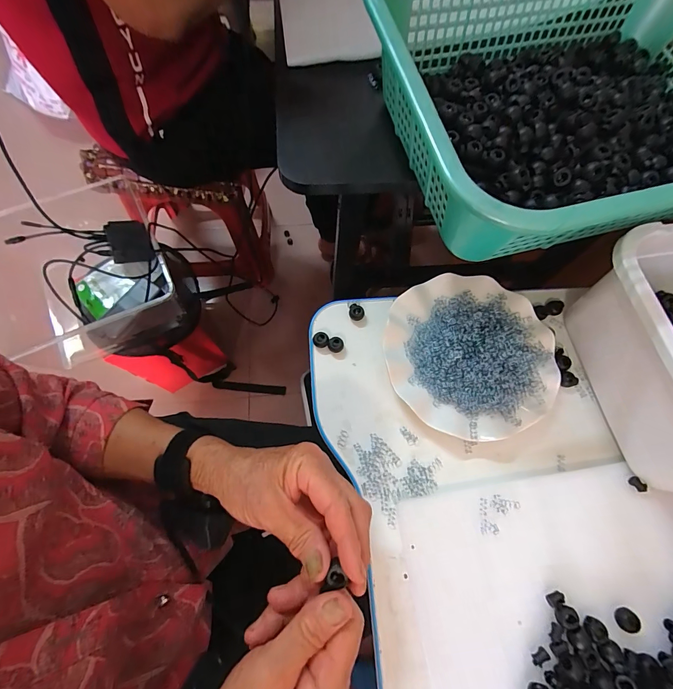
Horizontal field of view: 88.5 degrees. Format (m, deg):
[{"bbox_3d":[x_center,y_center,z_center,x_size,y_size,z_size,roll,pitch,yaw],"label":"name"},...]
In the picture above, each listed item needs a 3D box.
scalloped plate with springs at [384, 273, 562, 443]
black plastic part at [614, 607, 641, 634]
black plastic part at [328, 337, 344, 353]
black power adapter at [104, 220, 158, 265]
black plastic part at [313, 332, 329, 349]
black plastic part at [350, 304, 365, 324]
[{"bbox_3d":[0.146,0.008,0.375,0.175,0.035,0.178,1,71,-2],"label":"scalloped plate with springs"},{"bbox_3d":[0.256,0.242,0.303,0.016,0.008,0.018,29,73,8],"label":"black plastic part"},{"bbox_3d":[0.000,0.001,0.389,0.017,0.011,0.018,1,71,-2],"label":"black plastic part"},{"bbox_3d":[-0.447,-0.222,0.749,0.080,0.021,0.087,-14,108,-23],"label":"black power adapter"},{"bbox_3d":[-0.018,-0.005,0.391,0.017,0.013,0.017,1,71,-2],"label":"black plastic part"},{"bbox_3d":[0.024,-0.035,0.402,0.018,0.012,0.019,1,71,-2],"label":"black plastic part"}]

